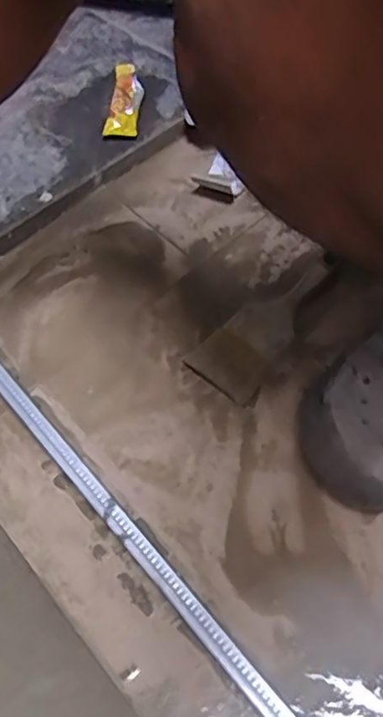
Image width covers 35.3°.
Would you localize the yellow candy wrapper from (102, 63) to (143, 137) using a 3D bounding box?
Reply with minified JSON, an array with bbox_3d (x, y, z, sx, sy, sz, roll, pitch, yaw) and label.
[{"bbox_3d":[-0.078,-0.310,0.723,0.036,0.023,0.113,2,59,6],"label":"yellow candy wrapper"}]

